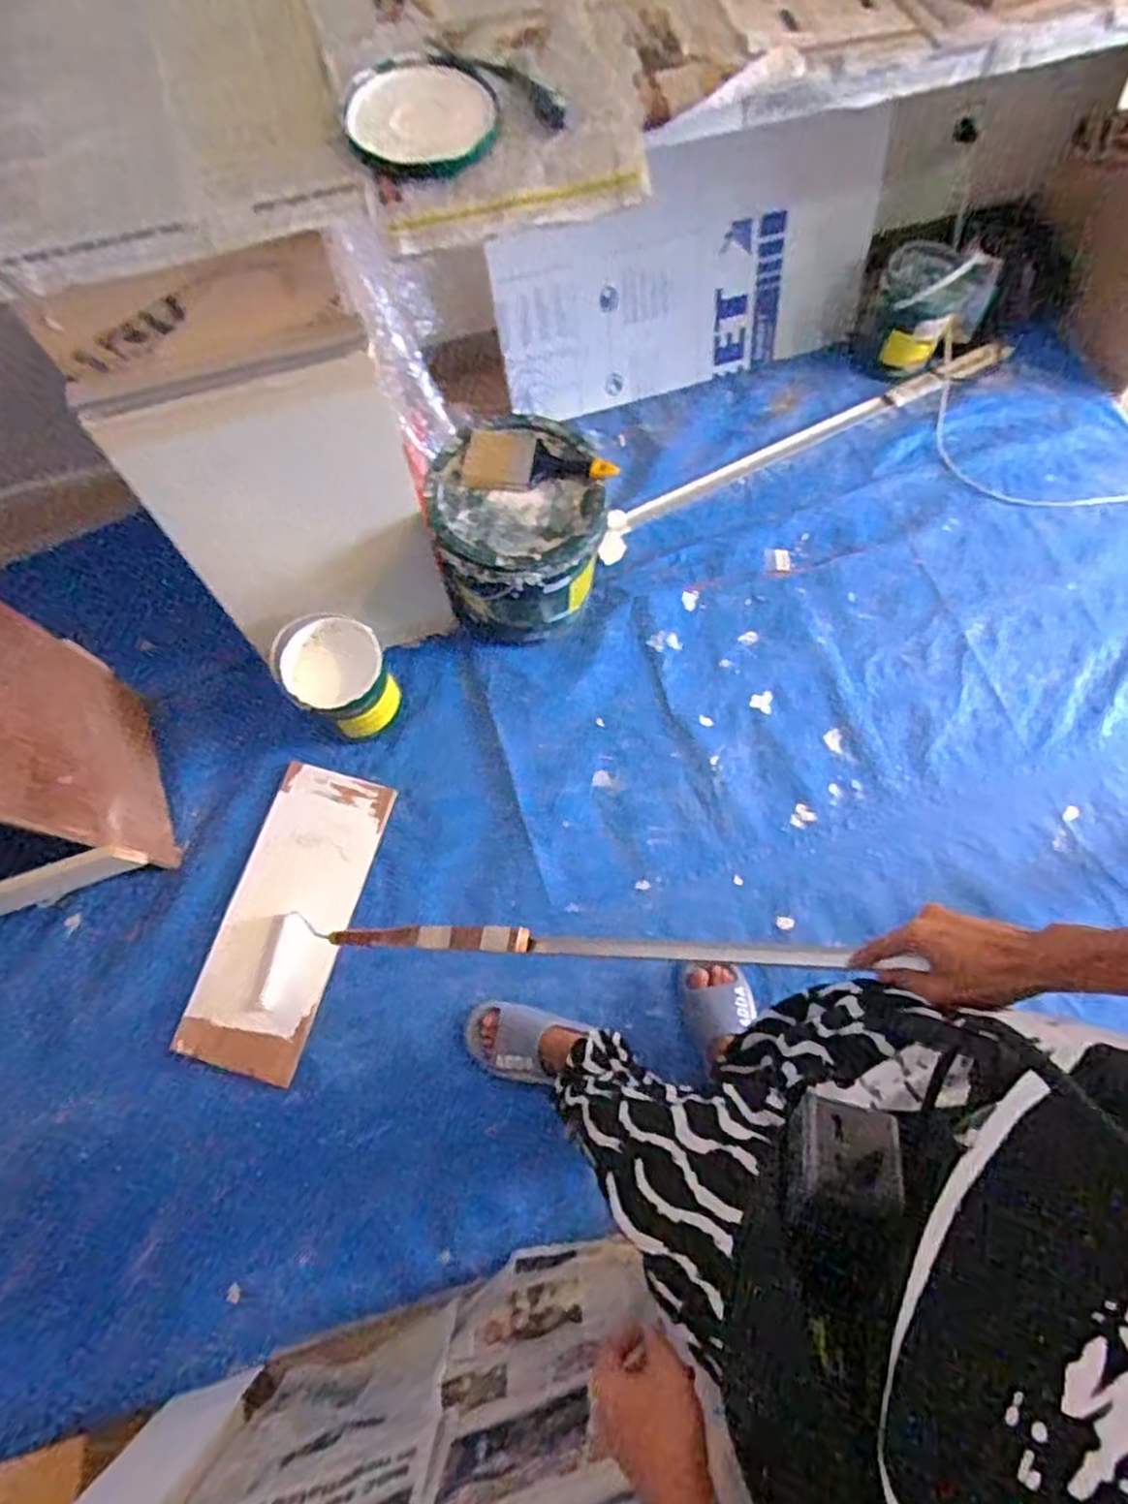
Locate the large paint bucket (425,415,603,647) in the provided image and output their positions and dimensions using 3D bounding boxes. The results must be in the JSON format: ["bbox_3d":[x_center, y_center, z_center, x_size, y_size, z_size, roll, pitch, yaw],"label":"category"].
[{"bbox_3d":[-0.077,-0.394,1.404,0.286,0.350,0.304,0,72,0],"label":"large paint bucket"}]

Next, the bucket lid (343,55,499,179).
[{"bbox_3d":[-0.156,-0.698,0.804,0.159,0.029,0.164,0,72,0],"label":"bucket lid"}]

